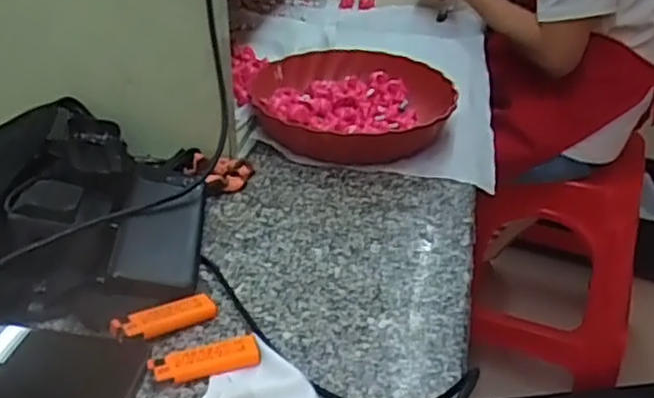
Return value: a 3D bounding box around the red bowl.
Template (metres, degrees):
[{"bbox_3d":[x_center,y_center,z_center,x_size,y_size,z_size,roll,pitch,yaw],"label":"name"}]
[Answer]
[{"bbox_3d":[0.033,-0.126,0.869,0.247,0.053,0.272,0,33,-7],"label":"red bowl"}]

